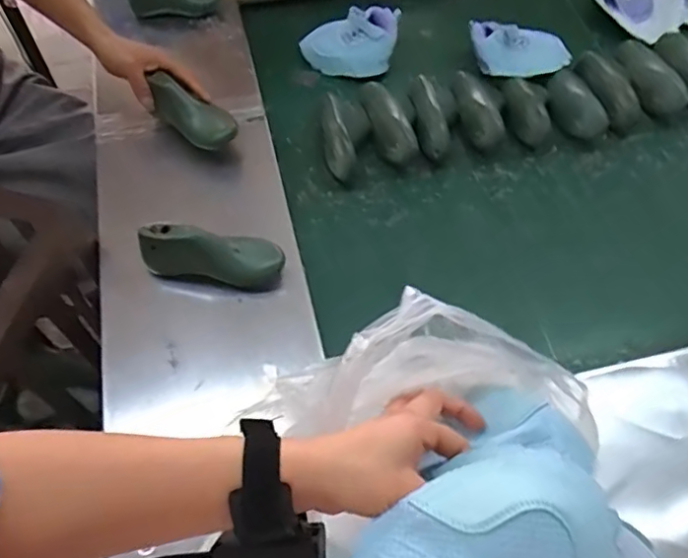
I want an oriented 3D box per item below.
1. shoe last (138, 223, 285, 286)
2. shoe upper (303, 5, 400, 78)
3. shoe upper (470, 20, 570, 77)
[{"bbox_3d":[-0.160,-0.025,0.703,0.167,0.062,0.054,8,58,-10],"label":"shoe last"},{"bbox_3d":[0.009,-0.382,0.937,0.150,0.059,0.092,1,59,0],"label":"shoe upper"},{"bbox_3d":[0.275,-0.354,0.910,0.156,0.048,0.097,10,59,5],"label":"shoe upper"}]

